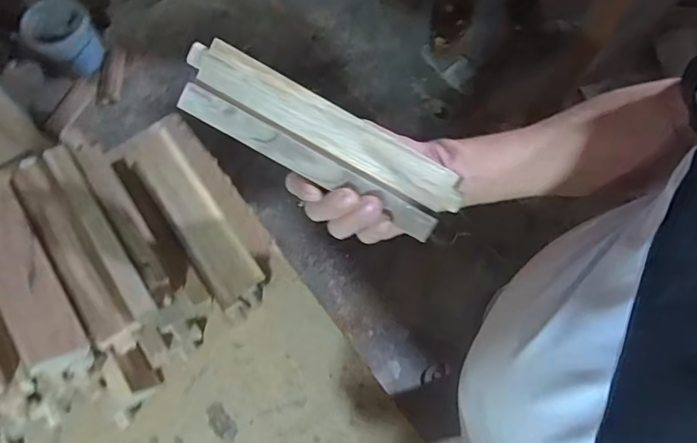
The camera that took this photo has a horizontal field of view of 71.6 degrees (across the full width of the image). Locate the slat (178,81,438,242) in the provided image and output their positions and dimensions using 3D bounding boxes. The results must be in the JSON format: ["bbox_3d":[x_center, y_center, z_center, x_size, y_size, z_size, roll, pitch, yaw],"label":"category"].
[{"bbox_3d":[-0.028,-0.046,0.370,0.211,0.012,0.024,27,71,-4],"label":"slat"}]

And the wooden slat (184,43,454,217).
[{"bbox_3d":[-0.016,-0.076,0.379,0.234,0.009,0.035,28,99,-4],"label":"wooden slat"}]

